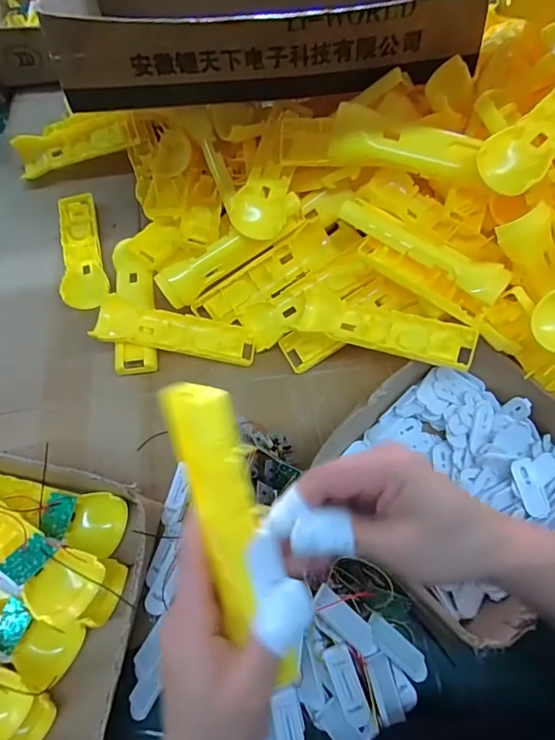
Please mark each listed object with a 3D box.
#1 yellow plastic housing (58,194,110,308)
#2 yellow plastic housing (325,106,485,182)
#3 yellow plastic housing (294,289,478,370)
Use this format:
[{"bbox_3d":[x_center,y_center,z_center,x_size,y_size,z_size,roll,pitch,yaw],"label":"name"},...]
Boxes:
[{"bbox_3d":[-0.233,-0.144,0.540,0.047,0.017,0.170,-16,66,-6],"label":"yellow plastic housing"},{"bbox_3d":[0.115,-0.199,0.404,0.131,0.043,0.034,10,66,6],"label":"yellow plastic housing"},{"bbox_3d":[0.095,-0.039,0.427,0.167,0.023,0.049,18,67,26],"label":"yellow plastic housing"}]

